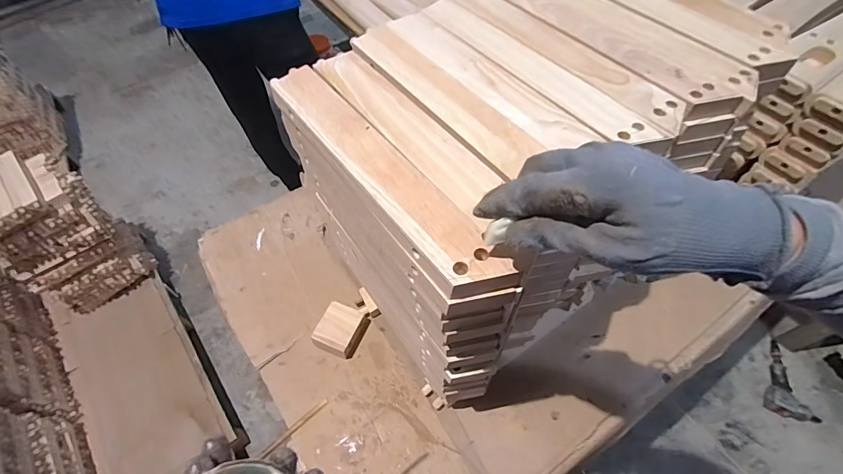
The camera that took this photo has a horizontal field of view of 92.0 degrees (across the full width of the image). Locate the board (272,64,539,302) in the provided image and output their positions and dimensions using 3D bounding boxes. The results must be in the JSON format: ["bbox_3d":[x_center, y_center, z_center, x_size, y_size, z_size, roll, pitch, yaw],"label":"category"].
[{"bbox_3d":[-0.039,-0.057,0.329,0.054,0.017,0.285,-35,62,-16],"label":"board"}]

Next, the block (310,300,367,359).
[{"bbox_3d":[-0.117,0.133,0.586,0.053,0.032,0.068,16,59,12],"label":"block"}]

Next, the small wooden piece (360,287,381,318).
[{"bbox_3d":[-0.078,0.098,0.610,0.015,0.018,0.048,-29,80,-14],"label":"small wooden piece"}]

